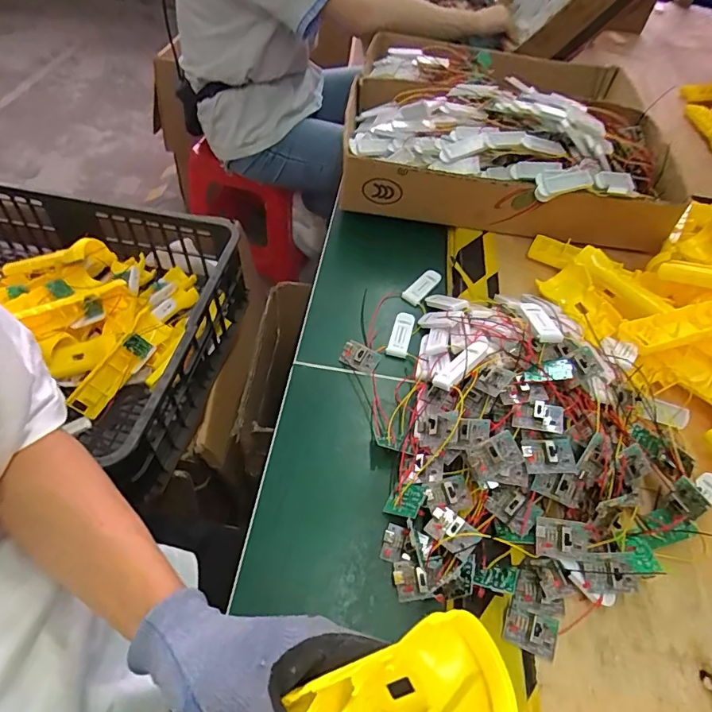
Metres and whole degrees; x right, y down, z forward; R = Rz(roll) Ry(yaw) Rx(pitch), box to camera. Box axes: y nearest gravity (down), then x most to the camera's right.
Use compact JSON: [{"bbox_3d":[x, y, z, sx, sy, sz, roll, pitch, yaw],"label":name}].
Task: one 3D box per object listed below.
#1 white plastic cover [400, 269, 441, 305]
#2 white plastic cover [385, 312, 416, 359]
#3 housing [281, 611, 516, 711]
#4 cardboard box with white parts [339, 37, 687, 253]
[{"bbox_3d":[0.077,-0.080,0.527,0.022,0.005,0.056,36,57,19],"label":"white plastic cover"},{"bbox_3d":[0.047,-0.022,0.480,0.021,0.006,0.058,17,52,6],"label":"white plastic cover"},{"bbox_3d":[0.018,0.161,0.215,0.109,0.028,0.047,-33,54,18],"label":"housing"},{"bbox_3d":[0.190,-0.264,0.600,0.401,0.112,0.233,9,52,0],"label":"cardboard box with white parts"}]

